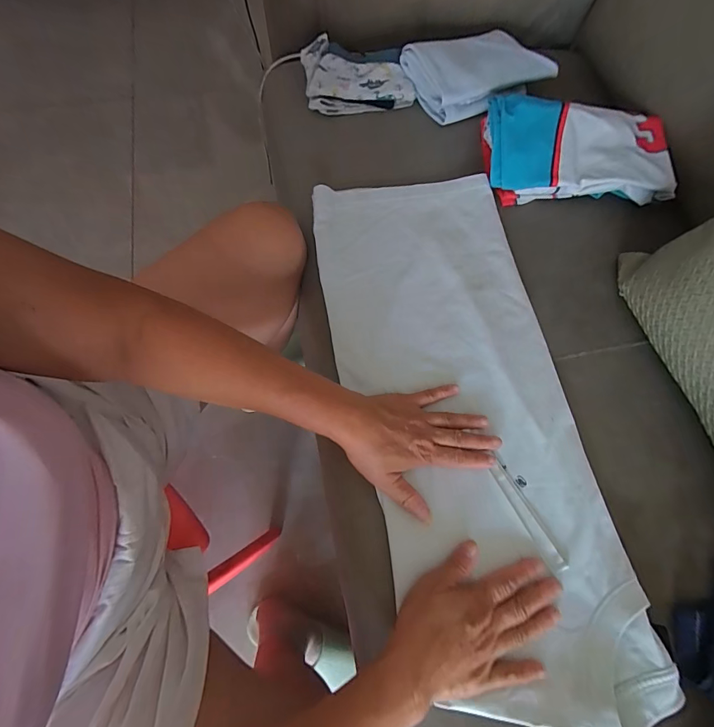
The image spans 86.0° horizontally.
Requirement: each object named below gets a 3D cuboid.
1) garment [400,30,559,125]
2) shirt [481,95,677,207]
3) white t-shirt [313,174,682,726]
[{"bbox_3d":[0.177,-0.436,0.572,0.196,0.048,0.108,-24,72,-9],"label":"garment"},{"bbox_3d":[0.302,-0.291,0.525,0.243,0.067,0.120,3,70,0],"label":"shirt"},{"bbox_3d":[0.122,0.032,0.425,0.254,0.026,0.595,-16,70,-6],"label":"white t-shirt"}]

